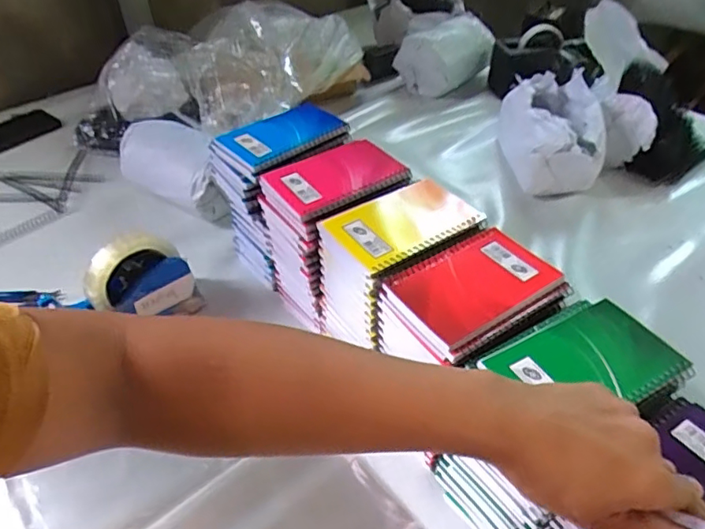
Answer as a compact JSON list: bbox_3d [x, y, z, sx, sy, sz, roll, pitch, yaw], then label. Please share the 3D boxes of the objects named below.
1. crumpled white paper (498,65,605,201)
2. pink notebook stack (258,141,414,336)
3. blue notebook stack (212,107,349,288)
[{"bbox_3d":[0.312,-0.201,0.857,0.128,0.111,0.189,1,43,4],"label":"crumpled white paper"},{"bbox_3d":[-0.020,-0.028,0.609,0.131,0.186,0.102,-24,47,-22],"label":"pink notebook stack"},{"bbox_3d":[-0.082,-0.080,0.663,0.135,0.184,0.104,-26,48,-25],"label":"blue notebook stack"}]

